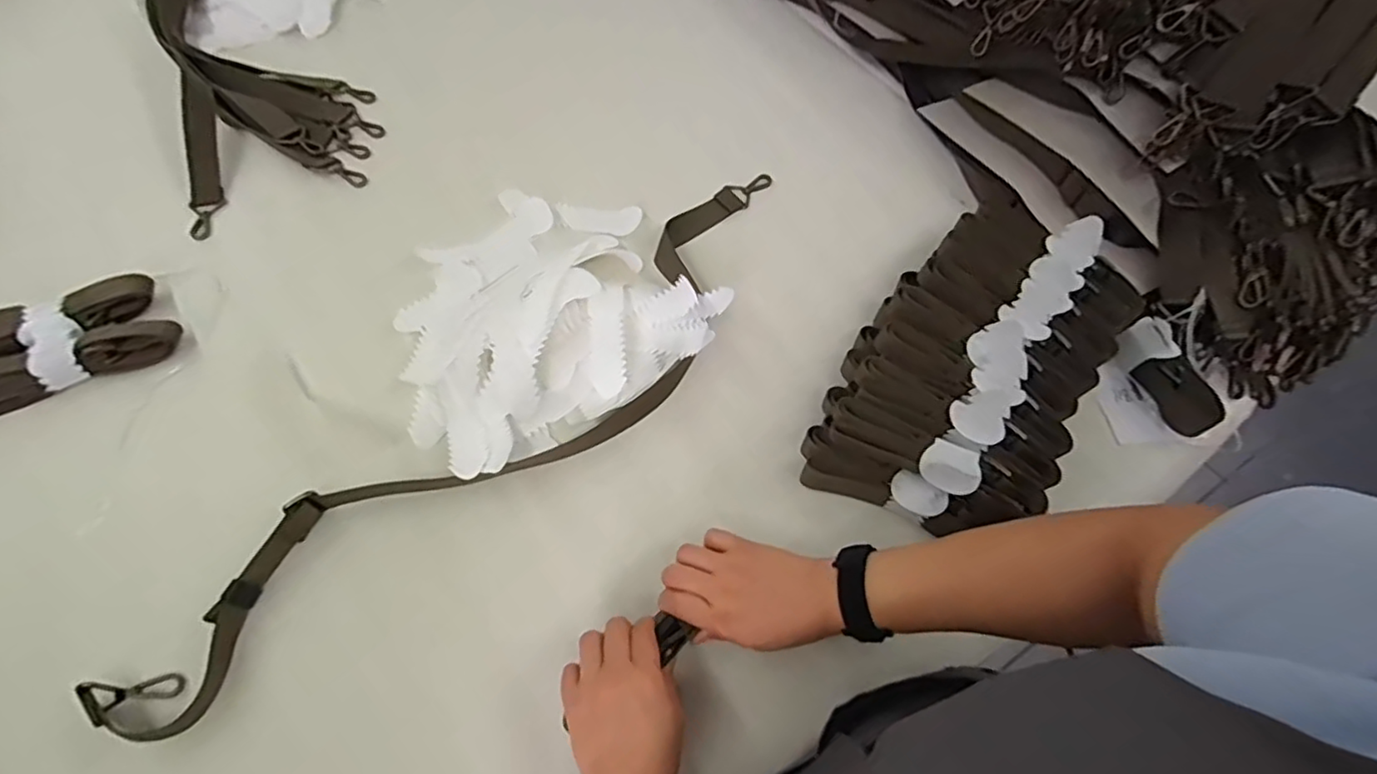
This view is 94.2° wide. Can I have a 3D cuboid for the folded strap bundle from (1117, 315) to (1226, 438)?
[{"bbox_3d":[0.499,-0.011,0.664,0.044,0.041,0.124,-19,64,-10],"label":"folded strap bundle"}]

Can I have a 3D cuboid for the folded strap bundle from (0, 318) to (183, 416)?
[{"bbox_3d":[-0.630,-0.023,0.650,0.197,0.038,0.062,-23,64,-12],"label":"folded strap bundle"}]

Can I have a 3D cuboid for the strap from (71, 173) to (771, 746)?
[{"bbox_3d":[-0.149,0.020,0.641,0.164,0.034,0.833,40,68,19],"label":"strap"}]

